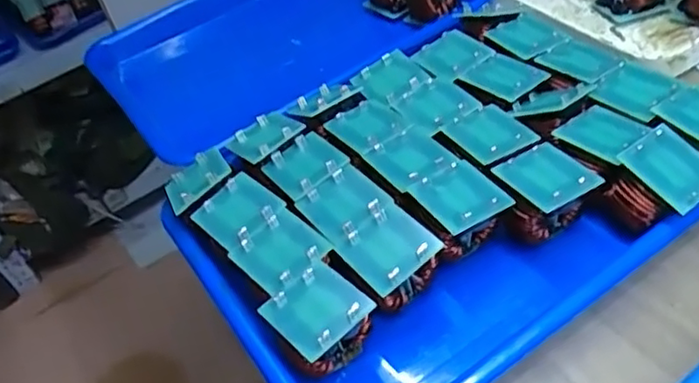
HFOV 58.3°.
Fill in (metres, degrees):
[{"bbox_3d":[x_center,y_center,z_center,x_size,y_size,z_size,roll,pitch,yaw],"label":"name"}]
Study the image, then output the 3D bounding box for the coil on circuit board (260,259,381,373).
[{"bbox_3d":[-0.016,0.073,0.343,0.048,0.040,0.047,-38,49,-22],"label":"coil on circuit board"}]

